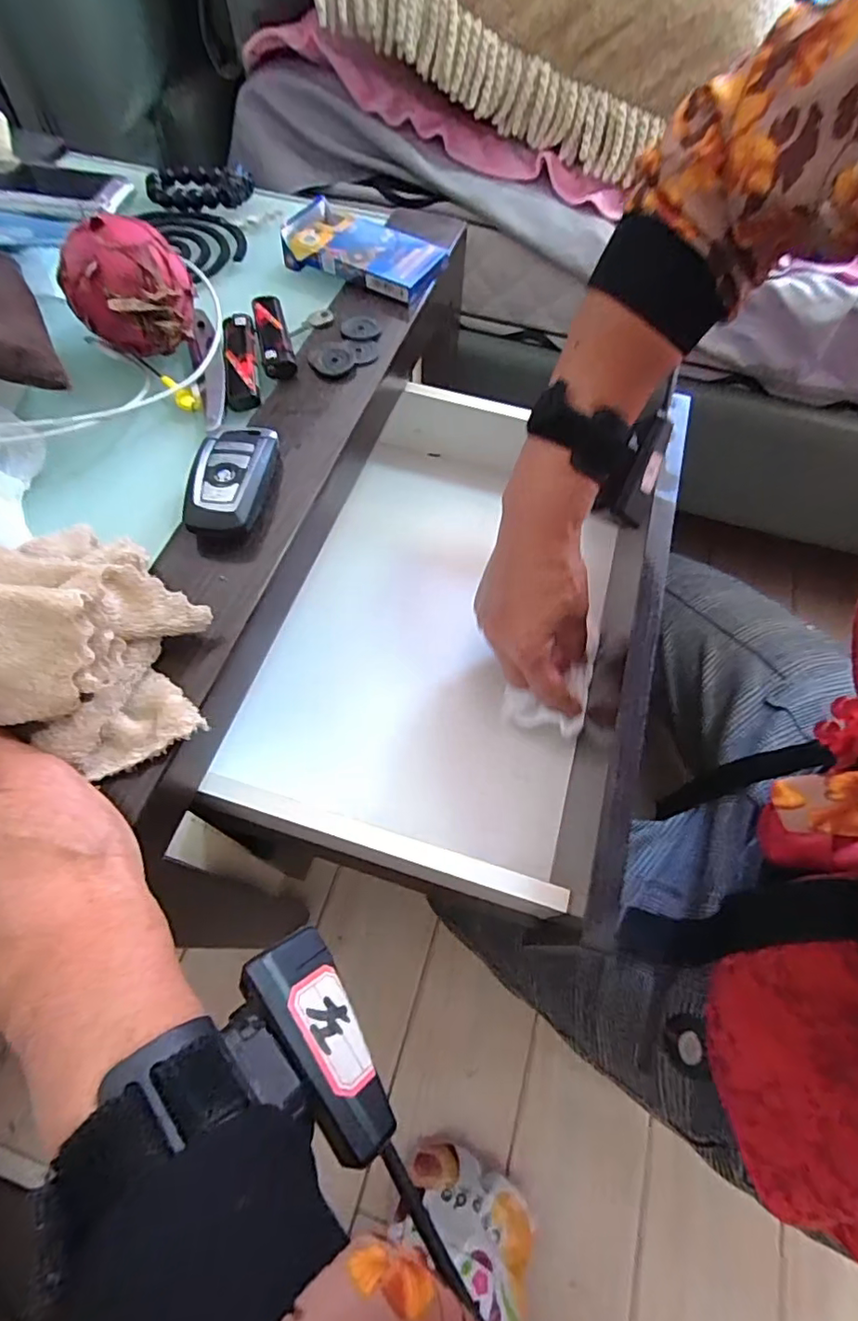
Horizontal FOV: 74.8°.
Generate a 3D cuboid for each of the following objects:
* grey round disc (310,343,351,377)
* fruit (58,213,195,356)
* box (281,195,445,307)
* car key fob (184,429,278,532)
[{"bbox_3d":[-0.062,-0.191,0.356,0.025,0.004,0.029,-1,62,-2],"label":"grey round disc"},{"bbox_3d":[-0.176,-0.216,0.331,0.068,0.060,0.074,-23,66,-13],"label":"fruit"},{"bbox_3d":[-0.047,-0.296,0.407,0.114,0.022,0.057,26,65,12],"label":"box"},{"bbox_3d":[-0.105,-0.096,0.298,0.038,0.016,0.074,6,62,1],"label":"car key fob"}]

